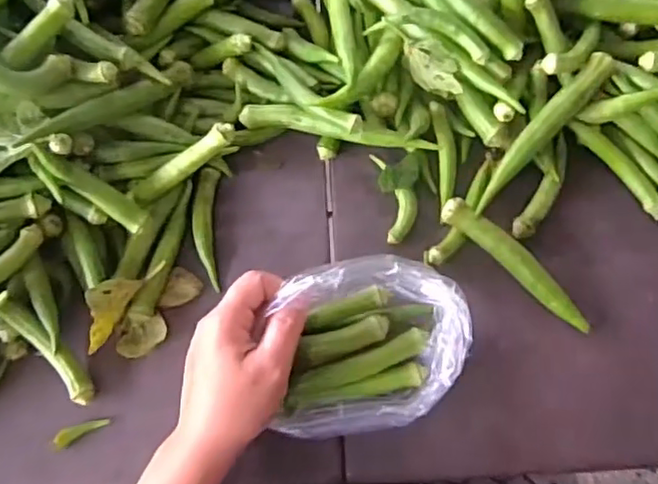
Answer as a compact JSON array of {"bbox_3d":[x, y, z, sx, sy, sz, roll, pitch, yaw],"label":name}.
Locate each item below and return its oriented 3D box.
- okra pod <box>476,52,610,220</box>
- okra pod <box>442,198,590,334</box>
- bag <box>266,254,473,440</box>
[{"bbox_3d":[0.170,-0.089,0.503,0.021,0.027,0.161,42,75,13],"label":"okra pod"},{"bbox_3d":[0.145,0.015,0.482,0.137,0.024,0.025,41,75,13],"label":"okra pod"},{"bbox_3d":[0.028,0.070,0.437,0.137,0.046,0.109,-10,71,-4],"label":"bag"}]

